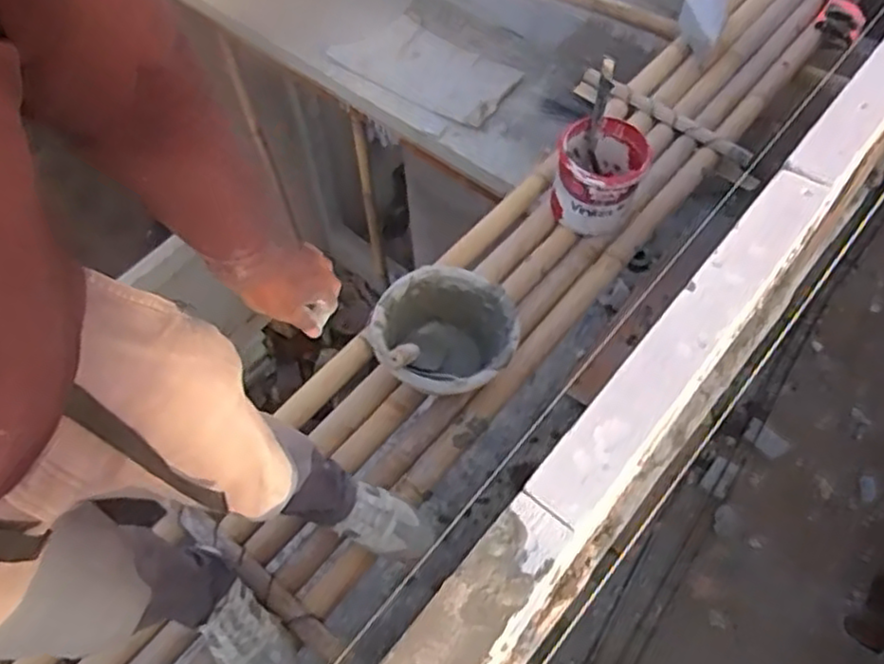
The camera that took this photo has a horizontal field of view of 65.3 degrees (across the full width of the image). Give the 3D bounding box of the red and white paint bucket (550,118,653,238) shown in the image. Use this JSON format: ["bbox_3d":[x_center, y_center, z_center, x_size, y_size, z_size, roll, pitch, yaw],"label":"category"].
[{"bbox_3d":[0.340,-0.338,1.528,0.181,0.239,0.181,0,61,1],"label":"red and white paint bucket"}]

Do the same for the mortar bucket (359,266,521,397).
[{"bbox_3d":[0.006,0.022,1.331,0.263,0.203,0.240,0,61,1],"label":"mortar bucket"}]

